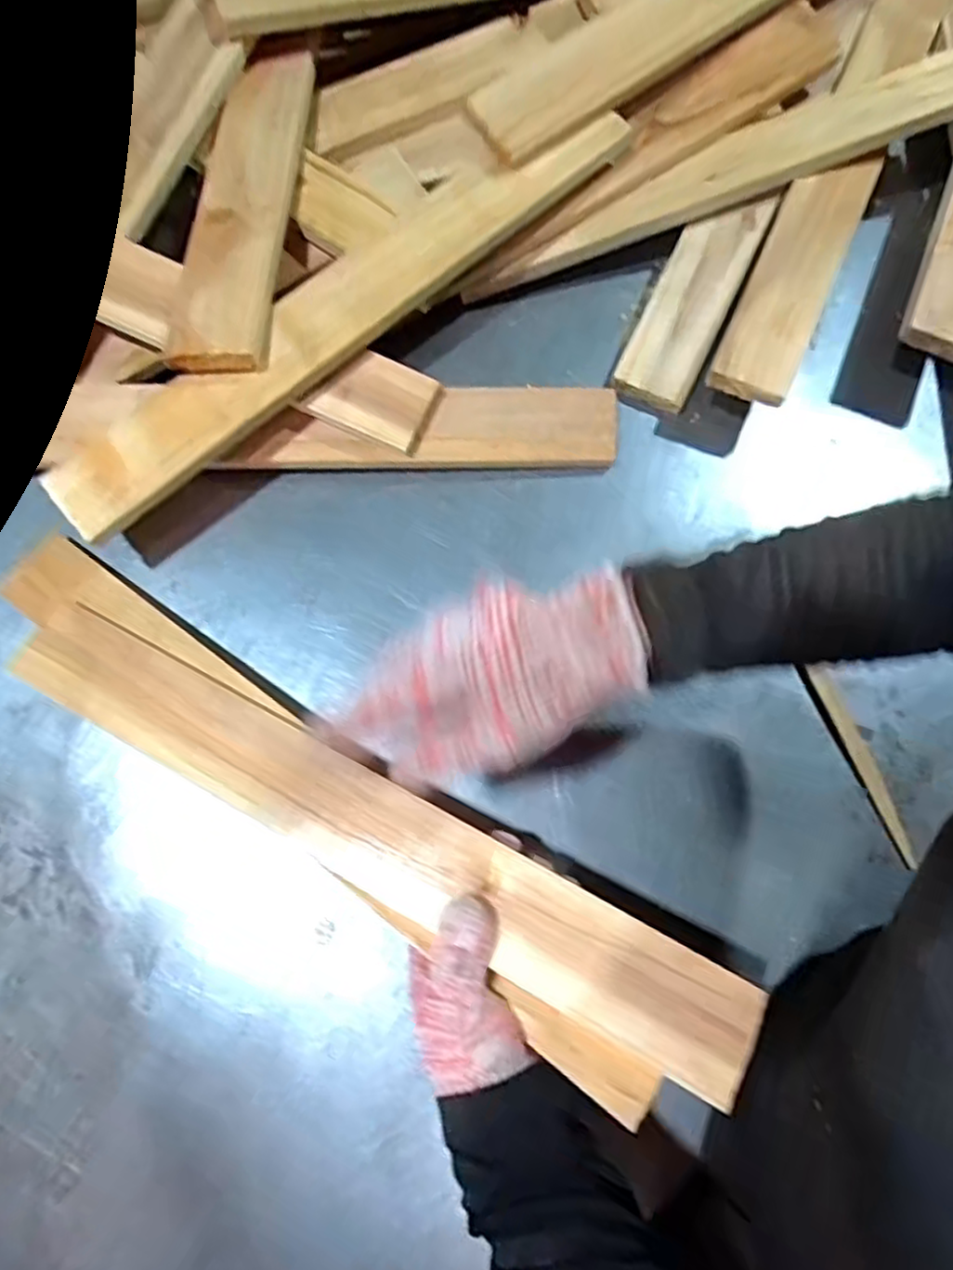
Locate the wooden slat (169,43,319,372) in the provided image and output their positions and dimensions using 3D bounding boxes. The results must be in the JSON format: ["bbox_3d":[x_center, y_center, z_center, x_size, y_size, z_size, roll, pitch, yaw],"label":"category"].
[{"bbox_3d":[-0.172,-0.323,0.518,0.066,0.023,0.298,6,70,-10],"label":"wooden slat"}]

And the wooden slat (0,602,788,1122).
[{"bbox_3d":[-0.076,0.103,0.405,0.478,0.012,0.059,26,76,14],"label":"wooden slat"}]

